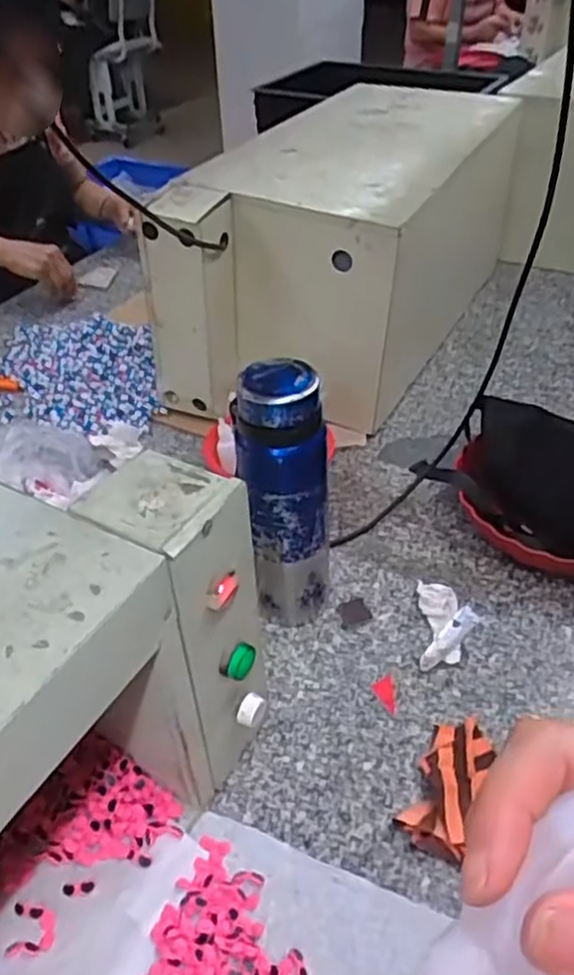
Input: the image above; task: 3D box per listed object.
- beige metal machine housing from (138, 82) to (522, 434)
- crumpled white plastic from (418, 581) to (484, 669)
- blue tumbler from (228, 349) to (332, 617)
[{"bbox_3d":[0.117,-0.376,1.091,0.289,0.270,0.697,19,45,23],"label":"beige metal machine housing"},{"bbox_3d":[0.162,0.137,0.738,0.060,0.022,0.088,2,41,5],"label":"crumpled white plastic"},{"bbox_3d":[-0.002,0.017,0.689,0.077,0.277,0.061,-4,41,-2],"label":"blue tumbler"}]

